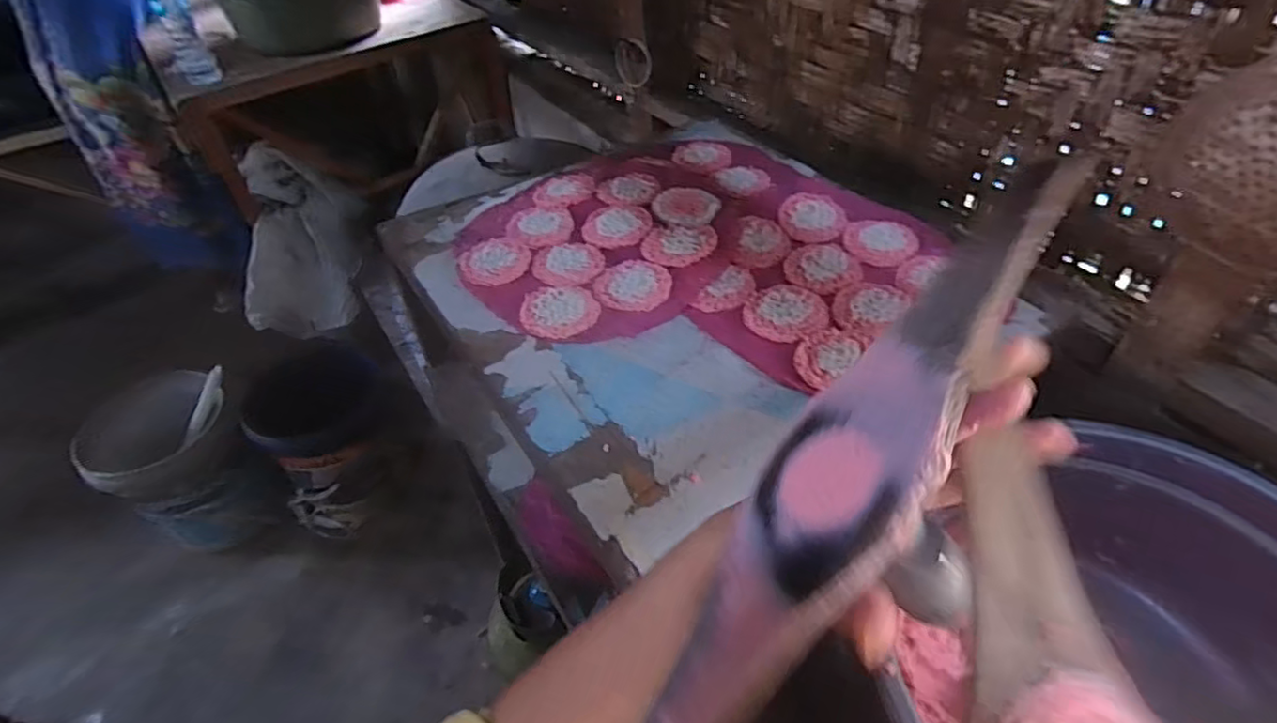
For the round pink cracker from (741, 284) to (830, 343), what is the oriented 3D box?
[{"bbox_3d":[0.148,-0.049,0.630,0.082,0.005,0.079,-2,45,2],"label":"round pink cracker"}]

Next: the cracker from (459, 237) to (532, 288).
[{"bbox_3d":[-0.164,-0.116,0.716,0.078,0.005,0.089,-7,45,-4],"label":"cracker"}]

